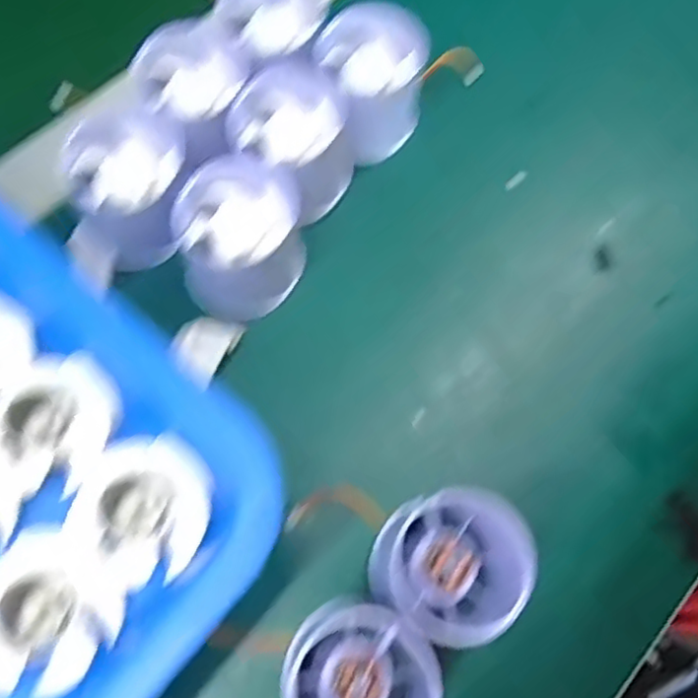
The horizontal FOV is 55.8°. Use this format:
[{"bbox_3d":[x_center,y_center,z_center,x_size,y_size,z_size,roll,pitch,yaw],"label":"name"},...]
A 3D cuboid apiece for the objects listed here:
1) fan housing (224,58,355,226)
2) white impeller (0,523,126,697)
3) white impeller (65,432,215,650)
[{"bbox_3d":[-0.029,-0.098,0.329,0.056,0.052,0.057,24,70,6],"label":"fan housing"},{"bbox_3d":[-0.095,0.081,0.203,0.043,0.010,0.043,1,70,-2],"label":"white impeller"},{"bbox_3d":[-0.067,0.055,0.215,0.047,0.013,0.050,-28,73,-12],"label":"white impeller"}]

